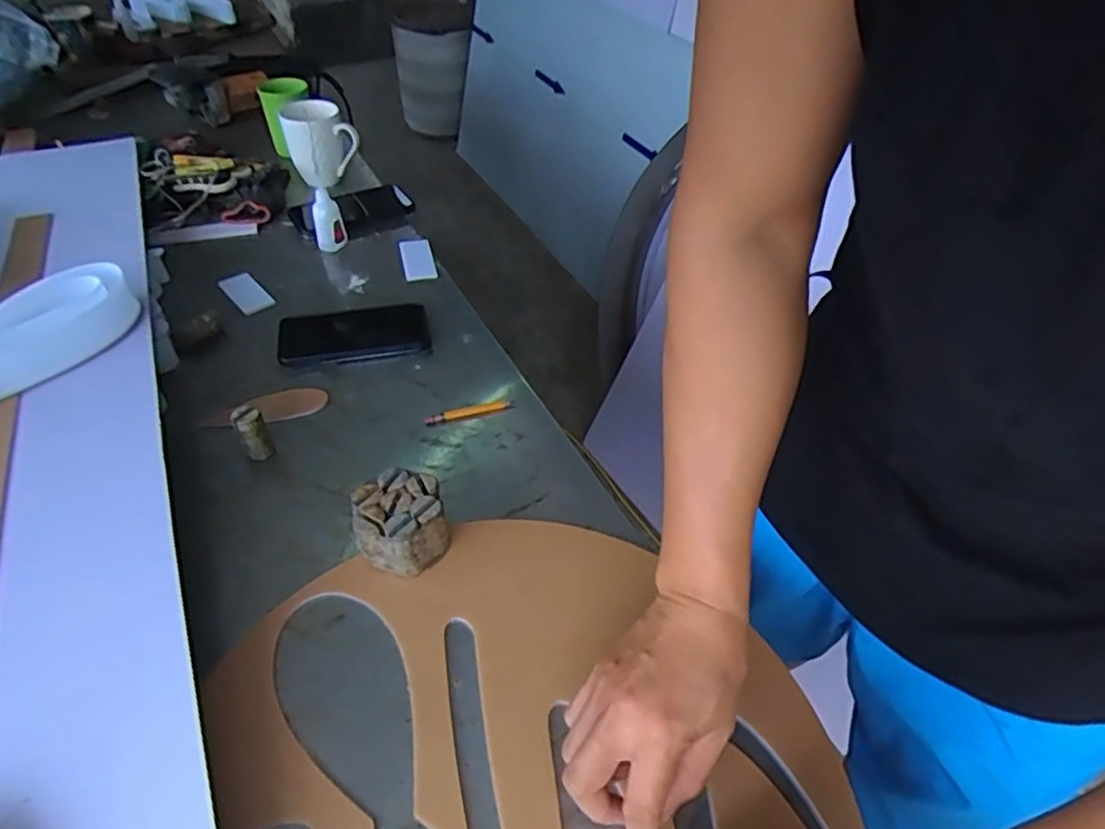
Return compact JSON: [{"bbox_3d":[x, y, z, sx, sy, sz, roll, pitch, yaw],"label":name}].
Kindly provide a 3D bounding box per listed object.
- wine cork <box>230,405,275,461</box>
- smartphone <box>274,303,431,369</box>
[{"bbox_3d":[-0.276,0.018,0.608,0.025,0.059,0.019,-20,49,-22],"label":"wine cork"},{"bbox_3d":[-0.223,-0.090,0.747,0.161,0.013,0.091,-10,46,-13],"label":"smartphone"}]

